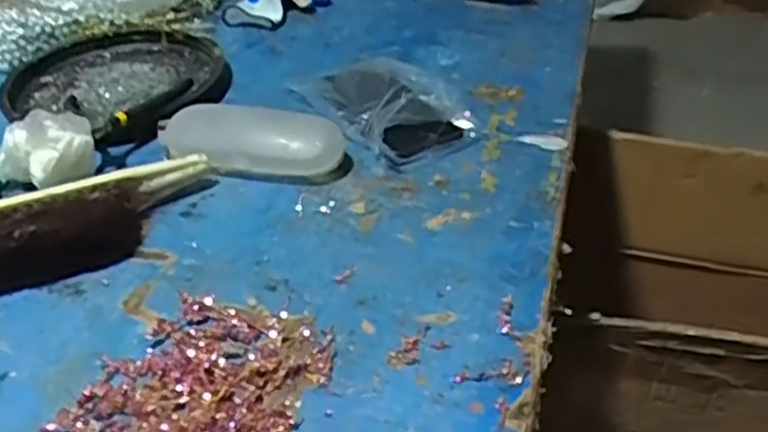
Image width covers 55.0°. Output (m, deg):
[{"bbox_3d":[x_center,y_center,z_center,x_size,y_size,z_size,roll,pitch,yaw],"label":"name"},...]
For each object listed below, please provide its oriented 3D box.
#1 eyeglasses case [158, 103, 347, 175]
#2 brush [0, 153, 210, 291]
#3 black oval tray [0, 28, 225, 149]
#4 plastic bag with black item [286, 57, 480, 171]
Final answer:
[{"bbox_3d":[-0.121,-0.062,0.636,0.166,0.046,0.046,6,38,11],"label":"eyeglasses case"},{"bbox_3d":[-0.248,0.007,0.558,0.248,0.045,0.081,-20,41,-21],"label":"brush"},{"bbox_3d":[-0.286,-0.147,0.775,0.209,0.029,0.229,4,38,9],"label":"black oval tray"},{"bbox_3d":[0.001,-0.114,0.697,0.101,0.045,0.187,-24,43,-25],"label":"plastic bag with black item"}]

